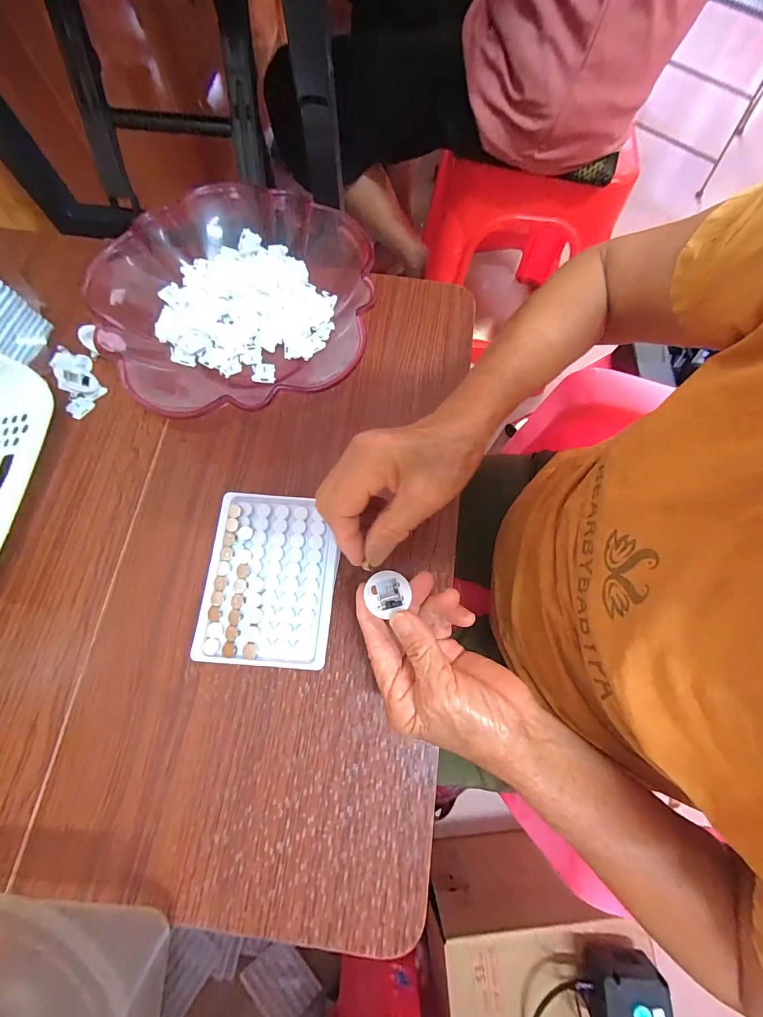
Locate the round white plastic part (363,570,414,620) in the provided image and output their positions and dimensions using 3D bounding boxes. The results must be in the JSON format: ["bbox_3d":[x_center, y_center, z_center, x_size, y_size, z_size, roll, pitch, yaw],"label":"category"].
[{"bbox_3d":[0.005,0.060,0.258,0.029,0.013,0.030,-3,76,0],"label":"round white plastic part"}]

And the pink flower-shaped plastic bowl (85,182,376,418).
[{"bbox_3d":[-0.132,-0.189,0.343,0.239,0.057,0.233,0,76,0],"label":"pink flower-shaped plastic bowl"}]

